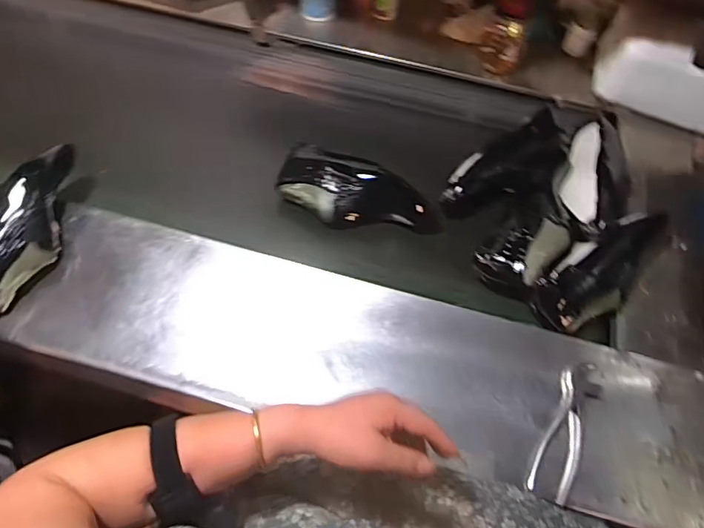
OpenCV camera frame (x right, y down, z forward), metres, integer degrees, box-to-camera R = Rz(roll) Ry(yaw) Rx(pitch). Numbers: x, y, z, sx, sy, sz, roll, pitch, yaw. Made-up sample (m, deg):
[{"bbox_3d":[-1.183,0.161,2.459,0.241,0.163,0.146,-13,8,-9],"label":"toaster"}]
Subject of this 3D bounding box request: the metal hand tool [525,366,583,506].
[{"bbox_3d":[0.281,0.224,0.660,0.054,0.012,0.172,26,66,10],"label":"metal hand tool"}]

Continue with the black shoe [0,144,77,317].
[{"bbox_3d":[-0.468,-0.057,0.704,0.096,0.076,0.251,13,65,5],"label":"black shoe"}]

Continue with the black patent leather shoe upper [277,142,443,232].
[{"bbox_3d":[0.011,-0.115,0.800,0.263,0.068,0.096,9,64,3],"label":"black patent leather shoe upper"}]

